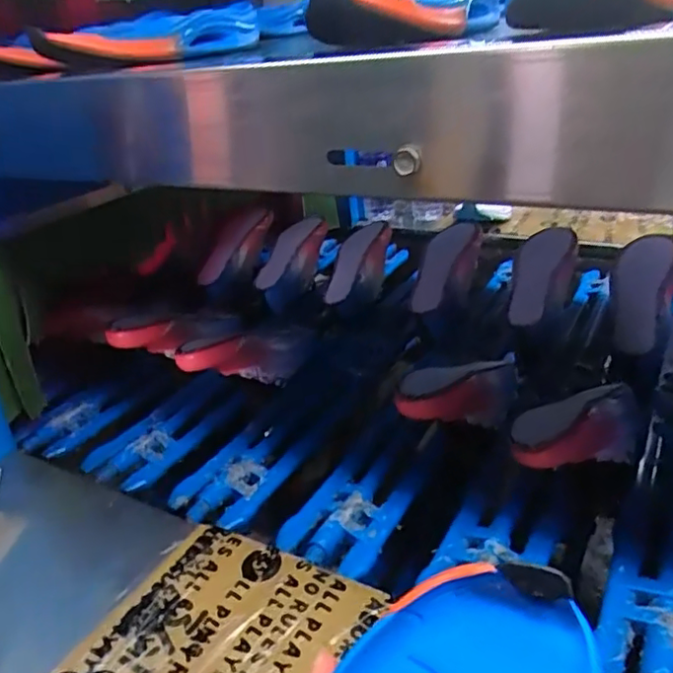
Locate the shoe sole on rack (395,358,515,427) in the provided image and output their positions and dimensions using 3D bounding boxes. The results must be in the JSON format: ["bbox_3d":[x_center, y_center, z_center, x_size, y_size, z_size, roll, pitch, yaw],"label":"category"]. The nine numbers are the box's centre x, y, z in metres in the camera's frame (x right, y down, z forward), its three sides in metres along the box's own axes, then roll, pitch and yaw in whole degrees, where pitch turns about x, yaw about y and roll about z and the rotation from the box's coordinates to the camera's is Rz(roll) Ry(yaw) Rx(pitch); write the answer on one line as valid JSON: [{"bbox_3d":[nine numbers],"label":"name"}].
[{"bbox_3d":[0.134,0.059,0.651,0.070,0.054,0.207,19,13,39],"label":"shoe sole on rack"}]

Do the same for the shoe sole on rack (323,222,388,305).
[{"bbox_3d":[0.026,-0.128,1.005,0.054,0.022,0.202,6,47,21],"label":"shoe sole on rack"}]

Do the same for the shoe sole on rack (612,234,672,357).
[{"bbox_3d":[0.397,-0.063,0.793,0.066,0.020,0.212,11,55,29],"label":"shoe sole on rack"}]

